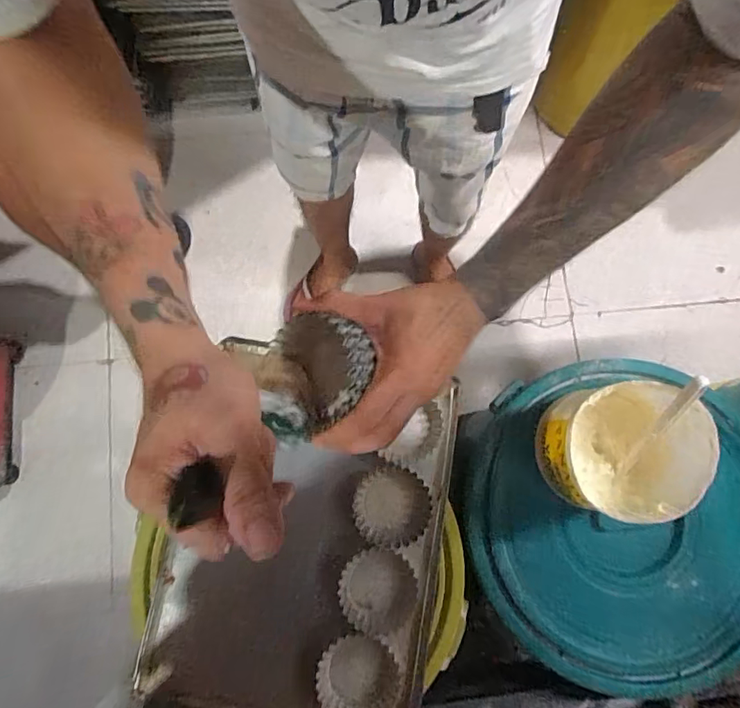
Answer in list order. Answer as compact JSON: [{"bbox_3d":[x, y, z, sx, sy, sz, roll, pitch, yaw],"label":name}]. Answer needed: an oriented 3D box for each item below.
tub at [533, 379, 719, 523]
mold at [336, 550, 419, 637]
[{"bbox_3d":[0.303,0.119,0.607,0.157,0.150,0.148,0,80,-1],"label":"tub"},{"bbox_3d":[0.010,0.295,0.604,0.093,0.024,0.093,0,80,-1],"label":"mold"}]

